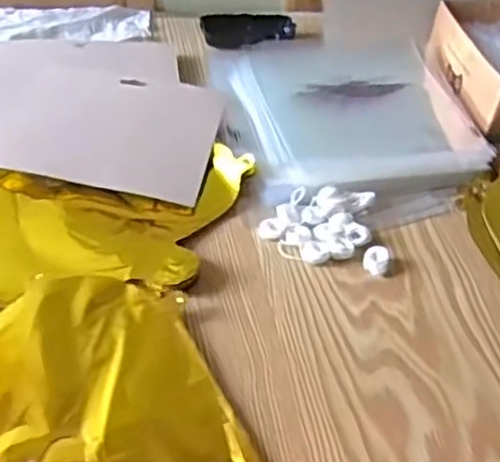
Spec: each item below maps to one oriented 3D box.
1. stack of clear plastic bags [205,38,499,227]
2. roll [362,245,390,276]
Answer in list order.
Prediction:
[{"bbox_3d":[0.099,-0.121,0.687,0.236,0.027,0.284,-9,47,-16],"label":"stack of clear plastic bags"},{"bbox_3d":[0.102,0.023,0.550,0.020,0.011,0.025,21,46,13],"label":"roll"}]

